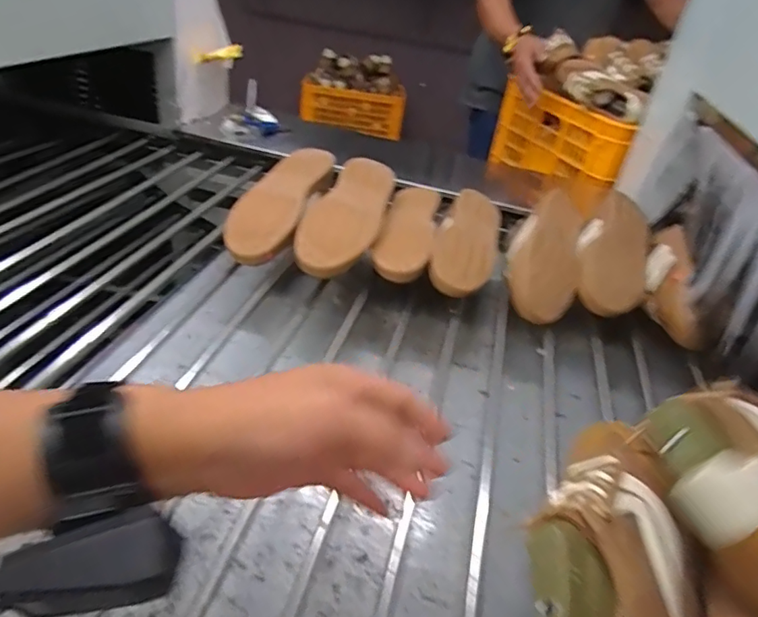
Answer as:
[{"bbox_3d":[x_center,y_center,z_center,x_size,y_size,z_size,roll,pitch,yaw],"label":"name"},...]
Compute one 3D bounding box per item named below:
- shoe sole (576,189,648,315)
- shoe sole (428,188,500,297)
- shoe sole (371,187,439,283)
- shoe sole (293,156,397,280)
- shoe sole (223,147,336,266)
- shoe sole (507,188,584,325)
[{"bbox_3d":[0.353,-0.098,0.802,0.094,0.039,0.250,15,53,15],"label":"shoe sole"},{"bbox_3d":[0.133,-0.107,0.805,0.090,0.056,0.231,10,34,8],"label":"shoe sole"},{"bbox_3d":[0.045,-0.120,0.805,0.081,0.045,0.229,10,34,8],"label":"shoe sole"},{"bbox_3d":[-0.045,-0.146,0.782,0.097,0.028,0.269,12,48,11],"label":"shoe sole"},{"bbox_3d":[-0.152,-0.166,0.809,0.106,0.022,0.263,13,51,12],"label":"shoe sole"},{"bbox_3d":[0.248,-0.099,0.790,0.104,0.050,0.277,15,47,15],"label":"shoe sole"}]

